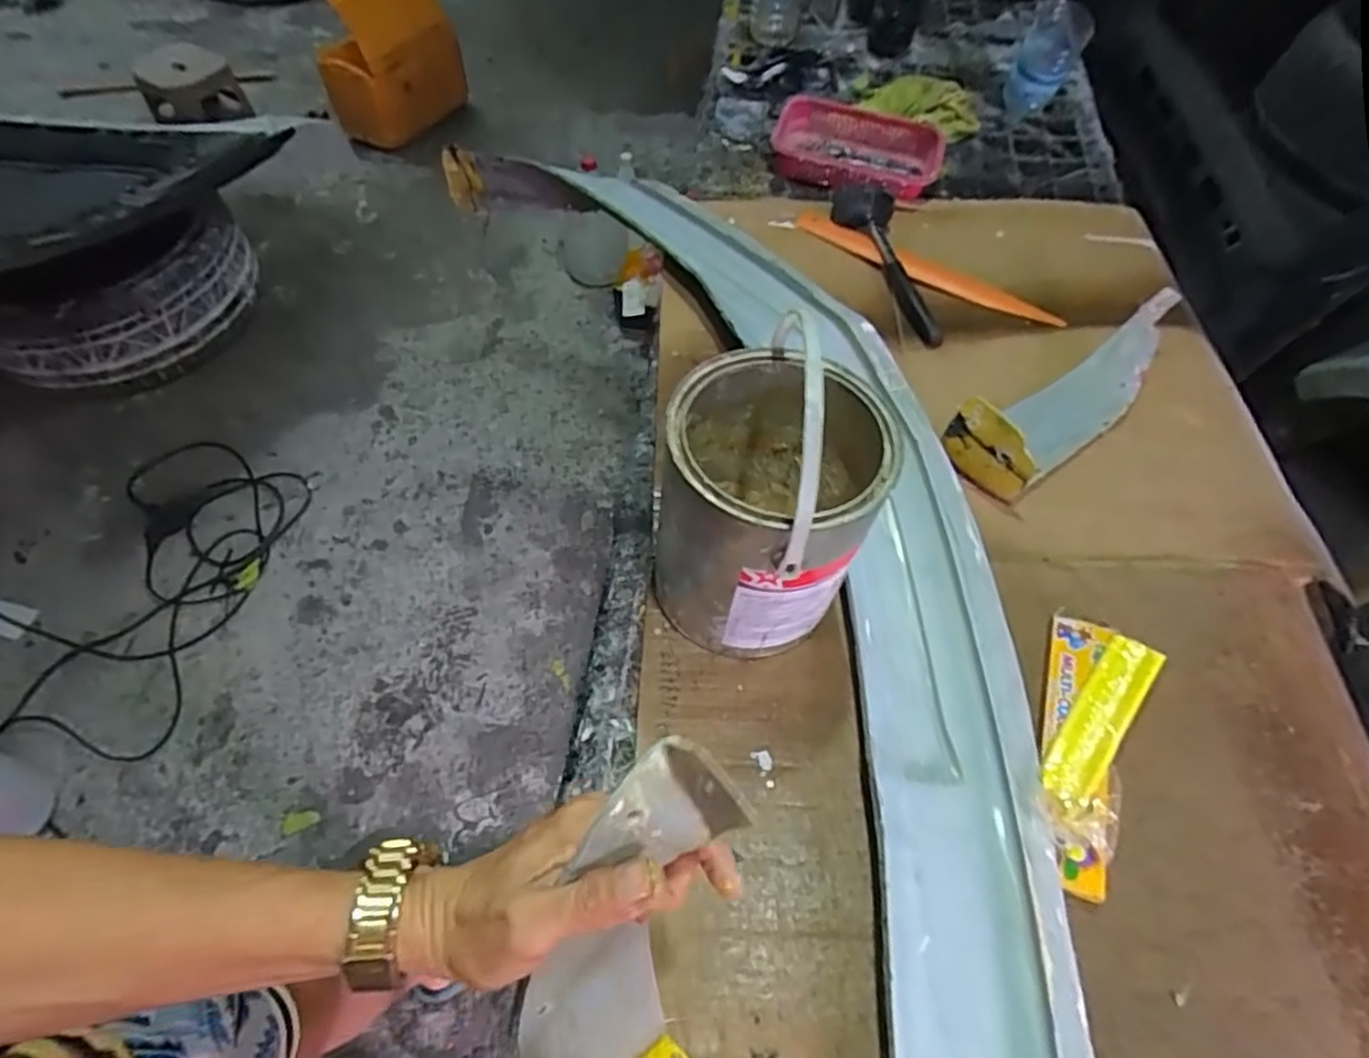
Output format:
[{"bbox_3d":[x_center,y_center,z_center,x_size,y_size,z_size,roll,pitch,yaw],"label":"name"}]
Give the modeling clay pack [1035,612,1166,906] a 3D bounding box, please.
[{"bbox_3d":[0.320,0.168,0.559,0.074,0.019,0.221,11,54,23],"label":"modeling clay pack"}]

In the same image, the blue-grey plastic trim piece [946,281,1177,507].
[{"bbox_3d":[0.411,-0.142,0.746,0.305,0.072,0.089,-30,61,-19],"label":"blue-grey plastic trim piece"}]

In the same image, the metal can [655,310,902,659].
[{"bbox_3d":[0.066,-0.030,0.546,0.155,0.265,0.169,0,56,0],"label":"metal can"}]

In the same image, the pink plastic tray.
[{"bbox_3d":[0.243,-0.540,1.019,0.239,0.049,0.172,20,60,10],"label":"pink plastic tray"}]

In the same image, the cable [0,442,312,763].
[{"bbox_3d":[-1.068,0.118,1.447,0.669,0.041,0.656,0,59,0],"label":"cable"}]

